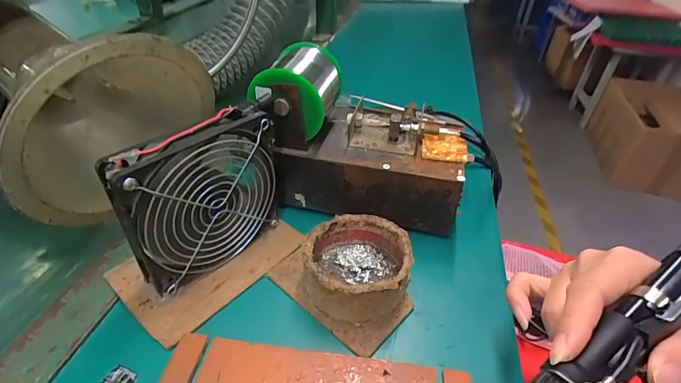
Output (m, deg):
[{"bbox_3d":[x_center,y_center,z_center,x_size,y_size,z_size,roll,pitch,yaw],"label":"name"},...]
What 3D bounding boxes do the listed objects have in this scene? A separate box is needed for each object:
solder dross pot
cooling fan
[{"bbox_3d":[0.013,0.060,0.299,0.081,0.041,0.083,1,38,-1],"label":"solder dross pot"},{"bbox_3d":[-0.099,0.006,0.292,0.025,0.128,0.130,30,46,31],"label":"cooling fan"}]

